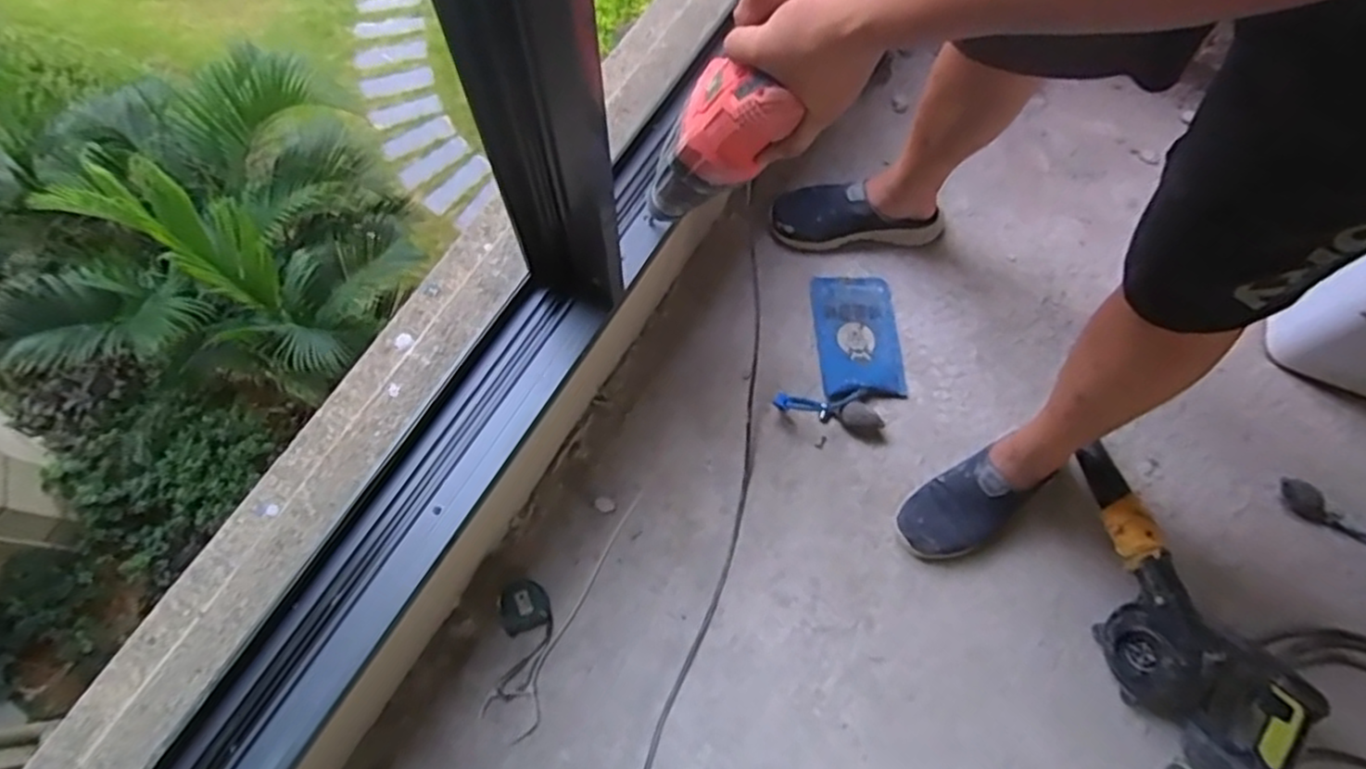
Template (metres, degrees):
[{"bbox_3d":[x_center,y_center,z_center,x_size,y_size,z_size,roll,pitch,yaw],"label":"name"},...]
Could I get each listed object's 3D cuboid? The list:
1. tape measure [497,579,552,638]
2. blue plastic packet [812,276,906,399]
[{"bbox_3d":[-0.219,0.299,0.973,0.071,0.037,0.065,1,71,-2],"label":"tape measure"},{"bbox_3d":[0.278,-0.081,1.137,0.130,0.034,0.194,-4,68,-2],"label":"blue plastic packet"}]

